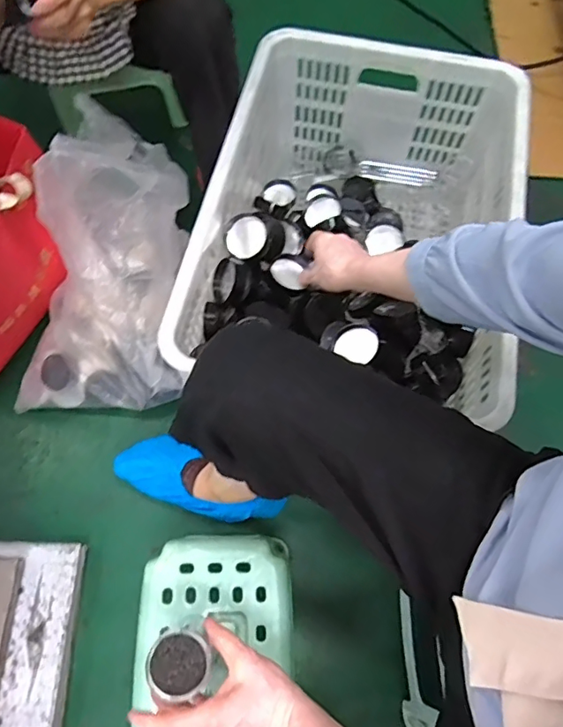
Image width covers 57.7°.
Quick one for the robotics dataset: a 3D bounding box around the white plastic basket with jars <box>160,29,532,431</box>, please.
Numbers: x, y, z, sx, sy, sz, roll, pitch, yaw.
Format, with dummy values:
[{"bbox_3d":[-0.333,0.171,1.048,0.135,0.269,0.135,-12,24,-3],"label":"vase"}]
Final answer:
[{"bbox_3d":[0.107,-0.175,0.804,0.416,0.277,0.582,13,69,3],"label":"white plastic basket with jars"}]

